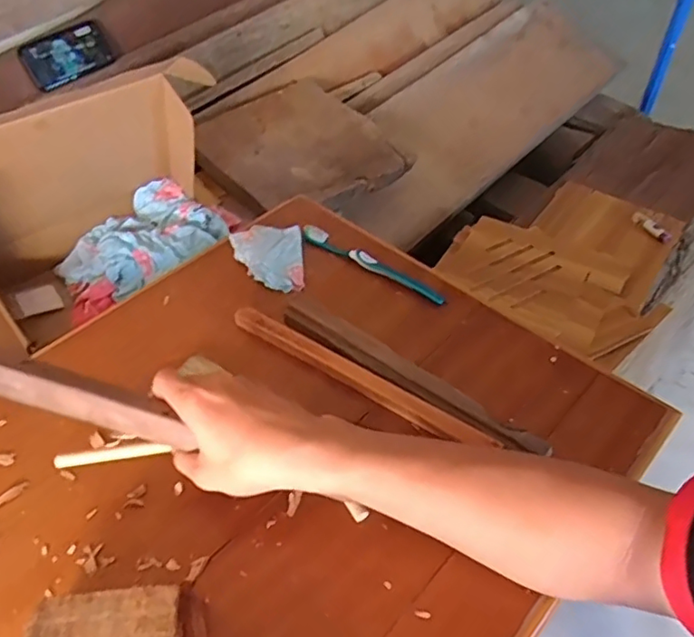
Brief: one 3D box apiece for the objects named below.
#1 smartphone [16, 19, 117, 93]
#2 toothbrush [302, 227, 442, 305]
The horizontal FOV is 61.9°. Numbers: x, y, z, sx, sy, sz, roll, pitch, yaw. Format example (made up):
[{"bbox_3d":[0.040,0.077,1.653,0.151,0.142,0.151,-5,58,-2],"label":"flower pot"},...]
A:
[{"bbox_3d":[-0.514,-0.488,1.072,0.009,0.081,0.161,24,54,40],"label":"smartphone"},{"bbox_3d":[0.025,-0.060,0.653,0.189,0.021,0.013,30,56,25],"label":"toothbrush"}]

